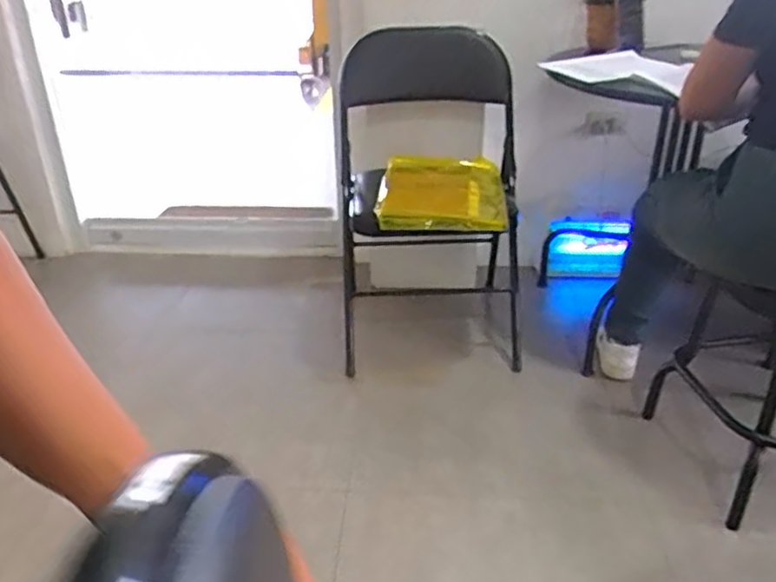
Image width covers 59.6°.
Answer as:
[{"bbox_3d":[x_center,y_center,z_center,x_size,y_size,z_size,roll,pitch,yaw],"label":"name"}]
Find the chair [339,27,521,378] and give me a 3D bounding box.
[{"bbox_3d":[0.107,-0.246,1.782,0.476,0.719,0.638,-2,28,-1],"label":"chair"}]

